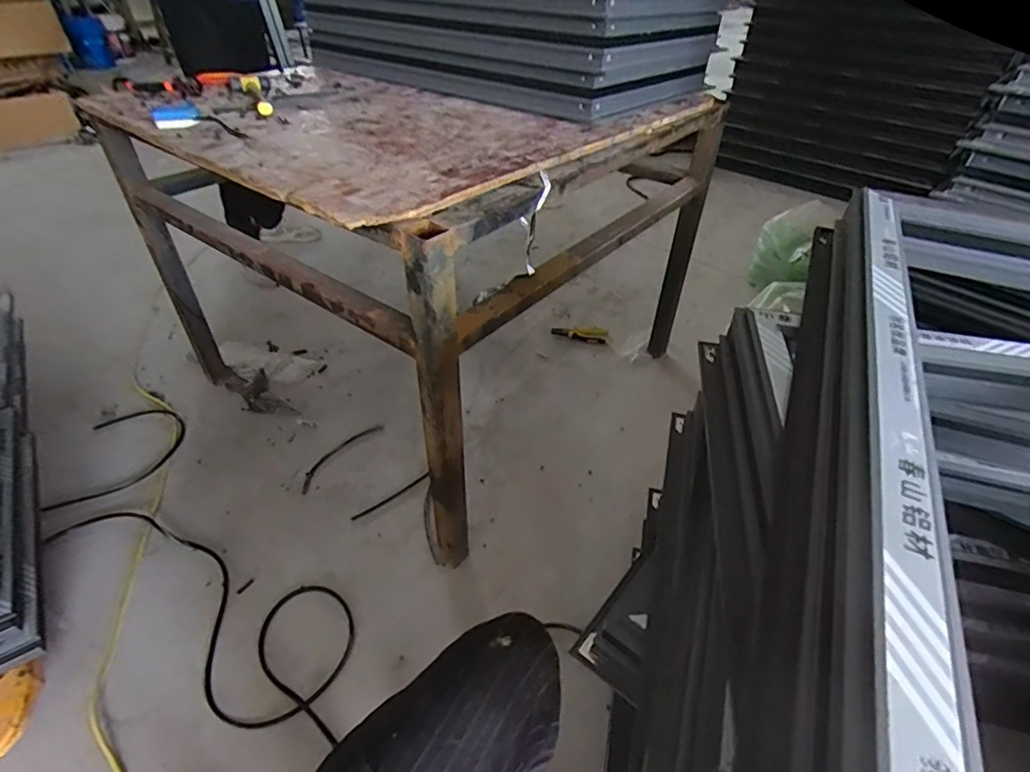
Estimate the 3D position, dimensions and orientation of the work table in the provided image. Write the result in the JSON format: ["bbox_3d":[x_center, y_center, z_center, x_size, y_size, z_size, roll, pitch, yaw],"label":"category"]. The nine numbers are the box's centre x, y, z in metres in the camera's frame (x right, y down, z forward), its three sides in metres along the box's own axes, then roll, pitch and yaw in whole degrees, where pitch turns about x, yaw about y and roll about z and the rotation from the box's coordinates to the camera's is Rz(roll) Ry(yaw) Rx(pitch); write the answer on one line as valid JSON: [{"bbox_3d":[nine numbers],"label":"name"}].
[{"bbox_3d":[-0.203,-0.339,1.373,0.958,0.748,1.019,28,47,28],"label":"work table"}]

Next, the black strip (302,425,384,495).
[{"bbox_3d":[-0.446,0.173,1.355,0.056,0.015,0.258,28,48,23],"label":"black strip"}]

